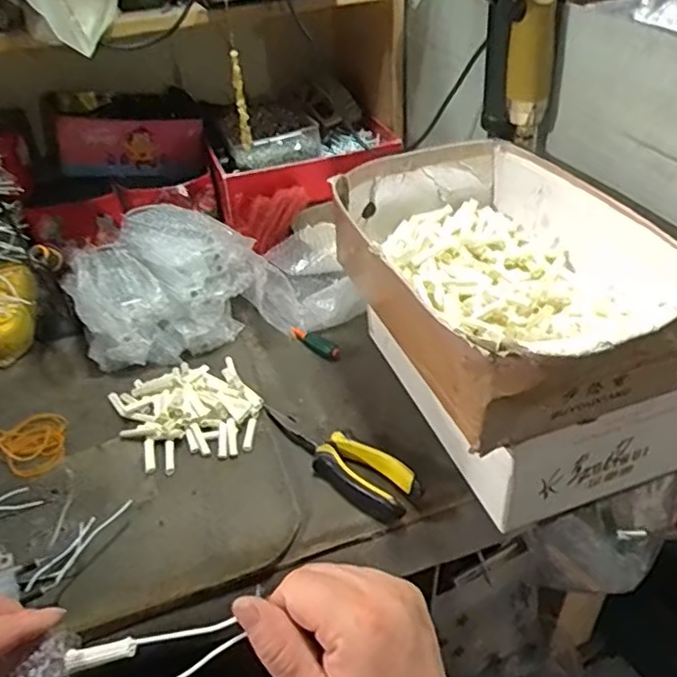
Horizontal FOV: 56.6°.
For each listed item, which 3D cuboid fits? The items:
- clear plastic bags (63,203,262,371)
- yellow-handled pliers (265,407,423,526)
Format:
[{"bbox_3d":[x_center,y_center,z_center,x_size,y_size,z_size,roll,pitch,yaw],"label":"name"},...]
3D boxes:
[{"bbox_3d":[-0.201,-0.072,0.712,0.196,0.109,0.182,-20,42,-19],"label":"clear plastic bags"},{"bbox_3d":[-0.004,0.102,0.552,0.165,0.031,0.043,27,48,33],"label":"yellow-handled pliers"}]

